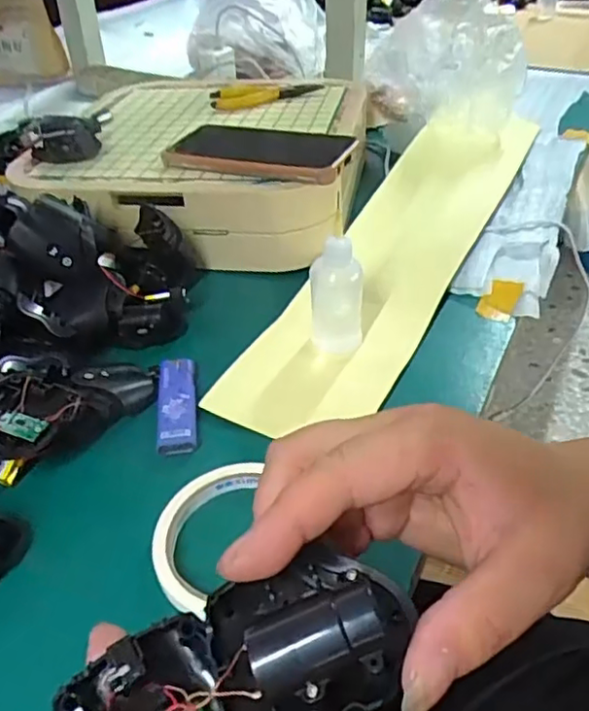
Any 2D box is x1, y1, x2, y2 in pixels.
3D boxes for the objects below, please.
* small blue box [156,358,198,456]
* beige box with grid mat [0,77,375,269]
[{"bbox_3d":[-0.077,0.031,0.416,0.025,0.008,0.082,-7,40,-5],"label":"small blue box"},{"bbox_3d":[-0.083,-0.196,0.633,0.314,0.076,0.307,9,41,15],"label":"beige box with grid mat"}]

